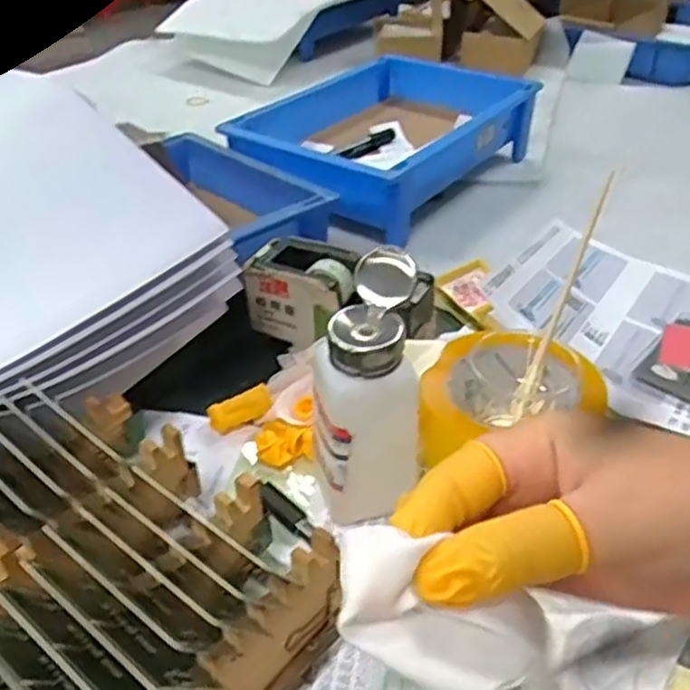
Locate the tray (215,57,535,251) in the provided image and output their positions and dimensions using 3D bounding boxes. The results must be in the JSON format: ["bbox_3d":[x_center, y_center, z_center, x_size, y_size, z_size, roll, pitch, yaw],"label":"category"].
[{"bbox_3d":[0.045,-0.224,0.776,0.225,0.070,0.304,22,42,26],"label":"tray"}]

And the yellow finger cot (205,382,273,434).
[{"bbox_3d":[-0.071,0.043,0.487,0.044,0.018,0.012,-26,41,-2],"label":"yellow finger cot"}]

